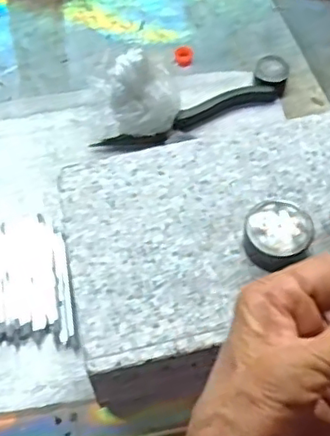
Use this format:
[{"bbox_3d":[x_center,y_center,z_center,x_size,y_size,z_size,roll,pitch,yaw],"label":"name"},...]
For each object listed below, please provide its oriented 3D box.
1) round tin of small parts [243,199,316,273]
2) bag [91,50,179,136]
[{"bbox_3d":[0.065,0.010,0.345,0.037,0.020,0.035,-1,60,2],"label":"round tin of small parts"},{"bbox_3d":[-0.016,-0.095,0.473,0.062,0.065,0.045,-39,64,-19],"label":"bag"}]

